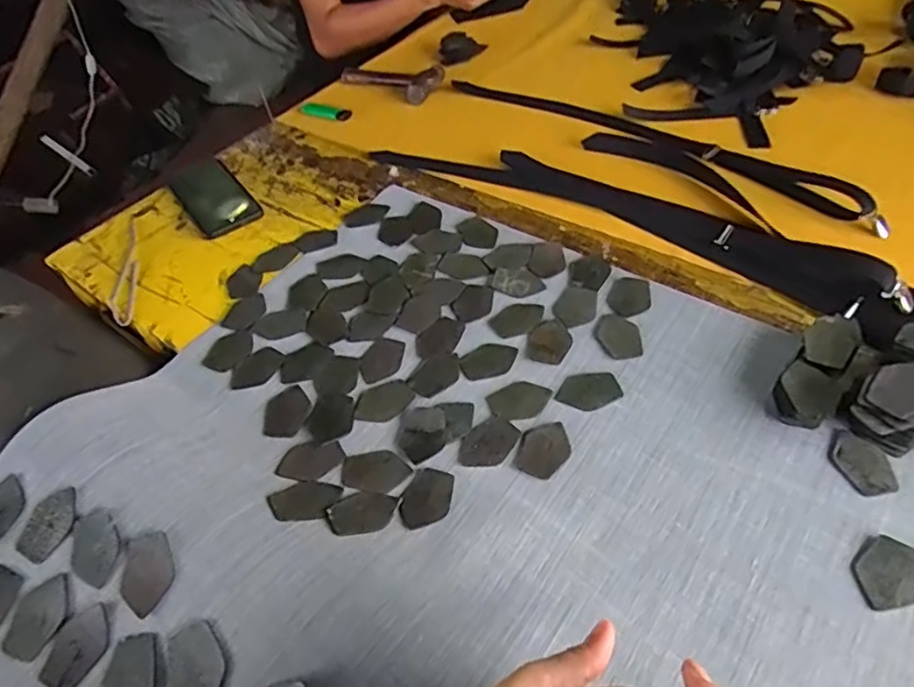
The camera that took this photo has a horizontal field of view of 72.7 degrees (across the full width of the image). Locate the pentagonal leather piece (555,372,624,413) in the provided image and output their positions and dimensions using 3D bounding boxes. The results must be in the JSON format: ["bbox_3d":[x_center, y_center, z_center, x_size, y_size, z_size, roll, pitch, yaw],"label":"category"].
[{"bbox_3d":[0.115,0.042,0.544,0.055,0.004,0.039,-16,49,-8],"label":"pentagonal leather piece"}]

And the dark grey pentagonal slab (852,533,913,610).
[{"bbox_3d":[0.296,0.157,0.425,0.038,0.004,0.053,33,60,30],"label":"dark grey pentagonal slab"}]

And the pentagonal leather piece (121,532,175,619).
[{"bbox_3d":[-0.213,0.159,0.428,0.038,0.004,0.052,-10,60,9],"label":"pentagonal leather piece"}]

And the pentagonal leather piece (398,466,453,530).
[{"bbox_3d":[-0.023,0.121,0.484,0.036,0.004,0.053,10,45,10],"label":"pentagonal leather piece"}]

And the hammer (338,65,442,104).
[{"bbox_3d":[-0.095,-0.408,0.947,0.159,0.022,0.085,26,56,26],"label":"hammer"}]

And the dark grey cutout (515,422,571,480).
[{"bbox_3d":[0.072,0.086,0.510,0.039,0.004,0.053,23,55,24],"label":"dark grey cutout"}]

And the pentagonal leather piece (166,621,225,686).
[{"bbox_3d":[-0.164,0.203,0.387,0.037,0.004,0.052,-15,55,2],"label":"pentagonal leather piece"}]

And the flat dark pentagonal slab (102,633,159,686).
[{"bbox_3d":[-0.207,0.214,0.394,0.038,0.004,0.053,-16,50,6],"label":"flat dark pentagonal slab"}]

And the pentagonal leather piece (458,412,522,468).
[{"bbox_3d":[0.026,0.084,0.519,0.038,0.004,0.055,28,57,27],"label":"pentagonal leather piece"}]

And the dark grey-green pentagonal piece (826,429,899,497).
[{"bbox_3d":[0.314,0.092,0.479,0.039,0.004,0.053,-17,49,-9],"label":"dark grey-green pentagonal piece"}]

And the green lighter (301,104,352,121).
[{"bbox_3d":[-0.190,-0.338,0.903,0.078,0.008,0.029,15,52,19],"label":"green lighter"}]

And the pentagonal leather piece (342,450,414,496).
[{"bbox_3d":[-0.066,0.104,0.508,0.053,0.004,0.038,7,50,12],"label":"pentagonal leather piece"}]

